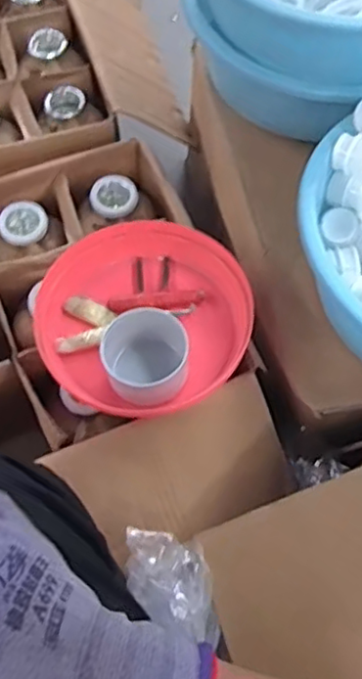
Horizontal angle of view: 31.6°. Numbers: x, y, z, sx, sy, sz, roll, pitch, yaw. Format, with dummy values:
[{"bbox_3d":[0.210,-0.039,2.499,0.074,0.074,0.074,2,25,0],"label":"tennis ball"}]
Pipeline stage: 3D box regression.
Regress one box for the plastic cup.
[{"bbox_3d":[-0.037,0.019,0.664,0.083,0.065,0.088,1,64,-1],"label":"plastic cup"}]

